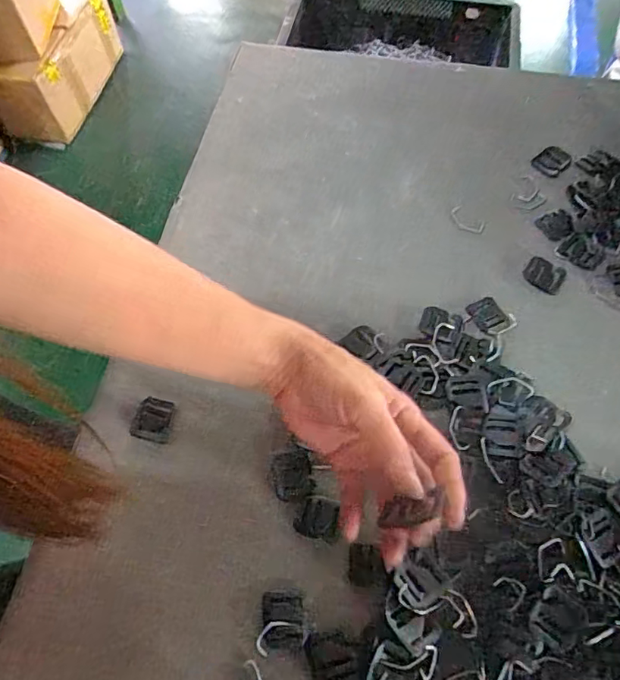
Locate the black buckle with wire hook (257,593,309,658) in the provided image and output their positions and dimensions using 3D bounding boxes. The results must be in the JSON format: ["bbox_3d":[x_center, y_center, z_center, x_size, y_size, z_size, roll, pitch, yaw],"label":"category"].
[{"bbox_3d":[-0.019,0.192,0.359,0.033,0.004,0.036,-2,61,1],"label":"black buckle with wire hook"}]

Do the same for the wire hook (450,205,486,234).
[{"bbox_3d":[0.153,-0.116,0.513,0.037,0.004,0.023,37,69,20],"label":"wire hook"}]

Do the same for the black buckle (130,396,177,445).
[{"bbox_3d":[-0.128,0.065,0.430,0.032,0.004,0.034,12,63,9],"label":"black buckle"}]

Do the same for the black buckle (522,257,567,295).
[{"bbox_3d":[0.217,-0.059,0.487,0.035,0.004,0.032,26,66,16],"label":"black buckle"}]

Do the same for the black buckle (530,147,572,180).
[{"bbox_3d":[0.252,-0.186,0.548,0.034,0.006,0.032,-41,67,-18],"label":"black buckle"}]

